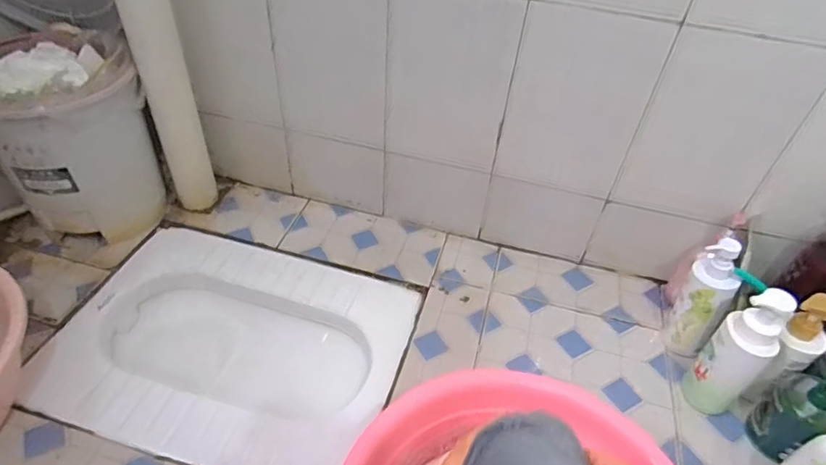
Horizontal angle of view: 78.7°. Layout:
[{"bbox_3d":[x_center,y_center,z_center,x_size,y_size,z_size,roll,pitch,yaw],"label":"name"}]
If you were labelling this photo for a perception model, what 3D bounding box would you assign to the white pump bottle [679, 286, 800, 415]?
[{"bbox_3d":[0.431,0.159,0.669,0.056,0.216,0.064,-30,53,-32],"label":"white pump bottle"}]

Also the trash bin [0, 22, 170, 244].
[{"bbox_3d":[-0.581,-0.154,0.860,0.255,0.299,0.258,-17,47,-22],"label":"trash bin"}]

